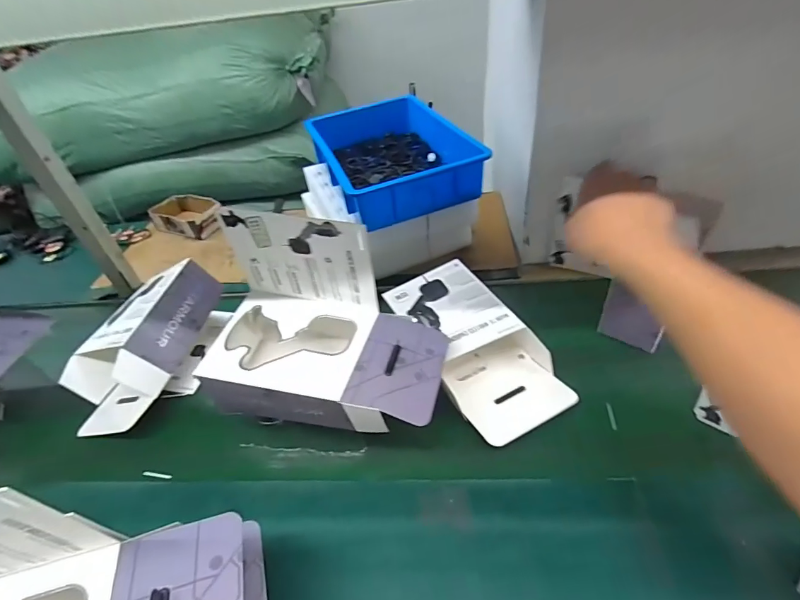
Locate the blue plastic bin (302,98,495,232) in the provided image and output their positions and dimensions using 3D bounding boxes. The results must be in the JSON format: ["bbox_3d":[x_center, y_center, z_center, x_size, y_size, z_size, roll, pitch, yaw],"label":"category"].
[{"bbox_3d":[-0.025,-0.310,0.905,0.266,0.094,0.415,-16,39,-13],"label":"blue plastic bin"}]

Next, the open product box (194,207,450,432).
[{"bbox_3d":[-0.091,0.032,0.536,0.285,0.245,0.168,7,40,15],"label":"open product box"}]

